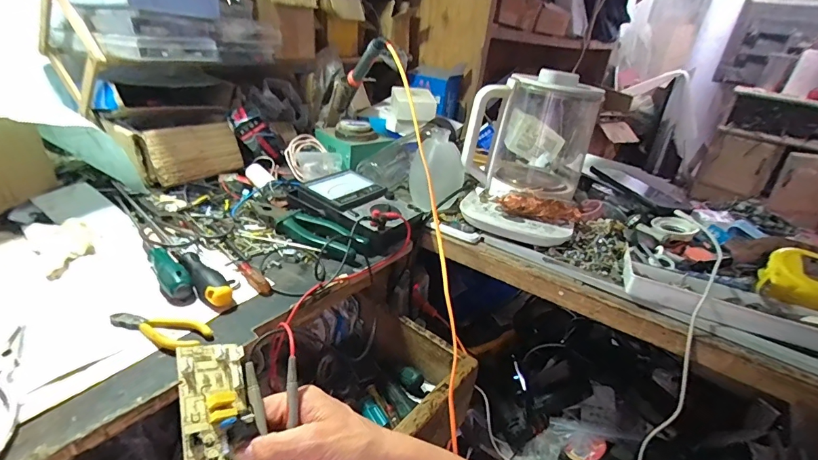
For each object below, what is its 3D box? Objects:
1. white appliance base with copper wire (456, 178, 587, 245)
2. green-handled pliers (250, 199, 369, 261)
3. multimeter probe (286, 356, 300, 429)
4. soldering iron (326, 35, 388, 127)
[{"bbox_3d":[0.159,-0.028,0.623,0.165,0.051,0.091,22,31,27],"label":"white appliance base with copper wire"},{"bbox_3d":[-0.156,-0.006,0.607,0.210,0.026,0.059,24,31,29],"label":"green-handled pliers"},{"bbox_3d":[-0.100,0.186,0.354,0.011,0.007,0.149,1,72,-12],"label":"multimeter probe"},{"bbox_3d":[-0.102,-0.253,0.728,0.026,0.030,0.289,-9,-8,-28],"label":"soldering iron"}]

